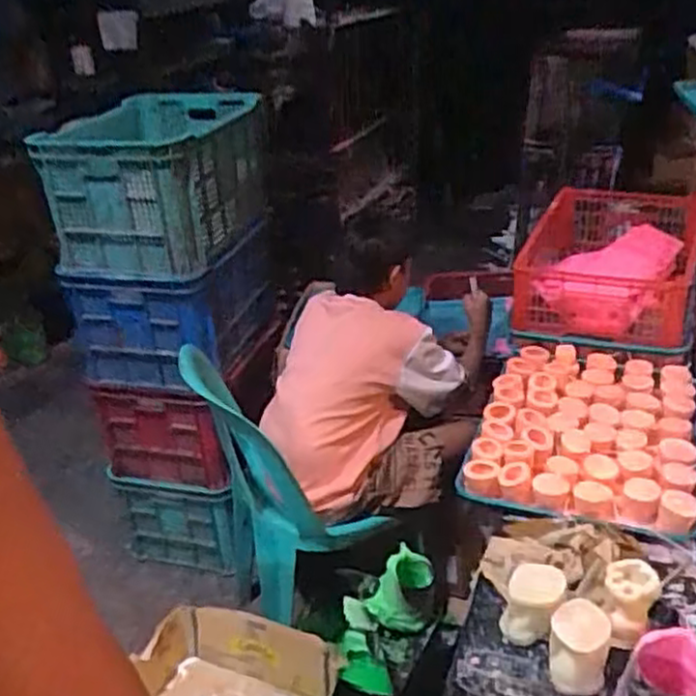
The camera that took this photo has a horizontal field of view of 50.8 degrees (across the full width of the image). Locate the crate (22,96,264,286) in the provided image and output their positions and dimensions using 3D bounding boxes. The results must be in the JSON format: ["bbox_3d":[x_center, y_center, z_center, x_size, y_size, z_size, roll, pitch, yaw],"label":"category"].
[{"bbox_3d":[-0.411,-0.378,1.642,0.347,0.280,0.472,3,30,10],"label":"crate"}]

